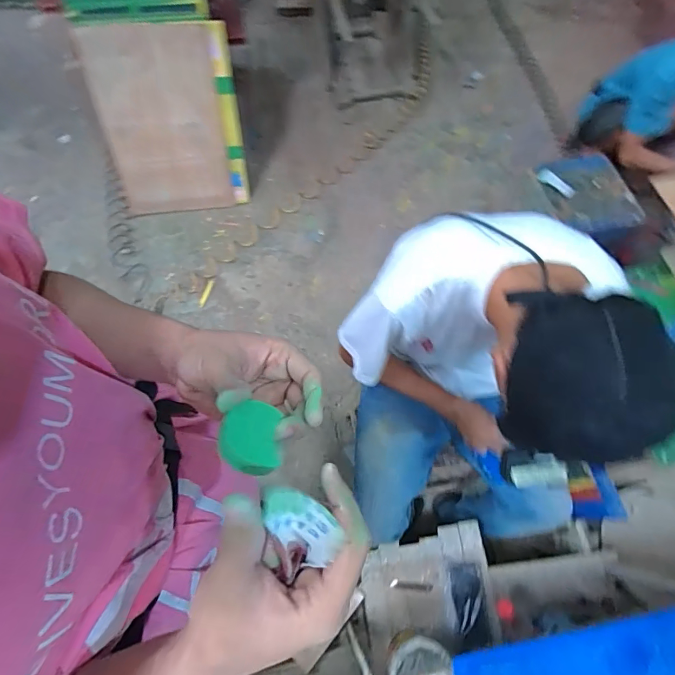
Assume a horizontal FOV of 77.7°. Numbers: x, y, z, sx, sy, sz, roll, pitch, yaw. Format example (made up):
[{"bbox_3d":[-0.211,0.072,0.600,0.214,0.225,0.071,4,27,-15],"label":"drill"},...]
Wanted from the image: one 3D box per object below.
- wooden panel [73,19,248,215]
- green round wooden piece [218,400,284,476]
[{"bbox_3d":[-0.616,-0.780,1.551,0.460,0.622,0.038,-5,39,-5],"label":"wooden panel"},{"bbox_3d":[-0.050,0.059,0.240,0.034,0.012,0.041,13,47,-21],"label":"green round wooden piece"}]

